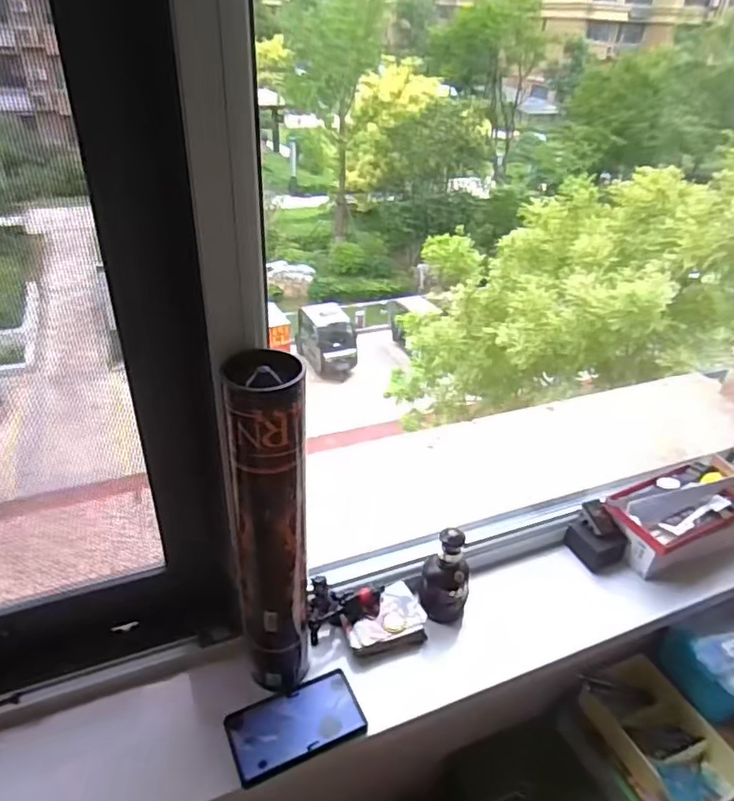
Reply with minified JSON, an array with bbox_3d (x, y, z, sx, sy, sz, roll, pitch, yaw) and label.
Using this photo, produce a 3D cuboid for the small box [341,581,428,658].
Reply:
[{"bbox_3d":[0.019,0.270,0.719,0.095,0.032,0.071,-10,36,-19],"label":"small box"}]

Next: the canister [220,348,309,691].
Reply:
[{"bbox_3d":[-0.090,0.141,0.562,0.067,0.395,0.055,-4,34,-10],"label":"canister"}]

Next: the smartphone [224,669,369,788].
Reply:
[{"bbox_3d":[-0.075,0.343,0.622,0.136,0.013,0.078,-13,37,-23],"label":"smartphone"}]

